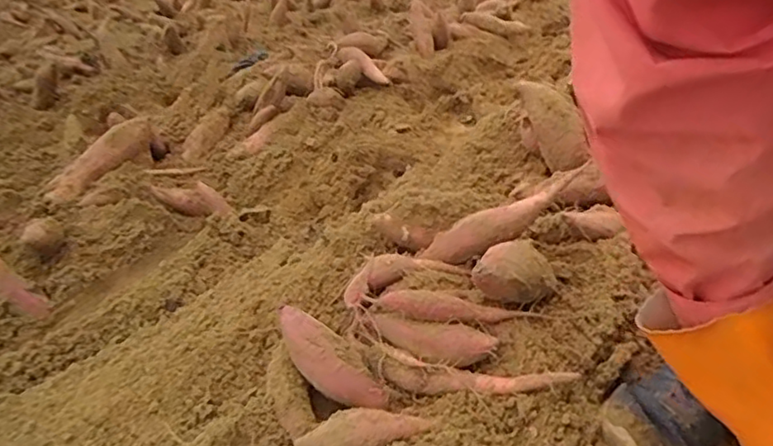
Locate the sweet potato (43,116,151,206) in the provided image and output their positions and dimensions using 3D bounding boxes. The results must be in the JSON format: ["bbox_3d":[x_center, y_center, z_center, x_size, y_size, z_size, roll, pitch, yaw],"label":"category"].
[{"bbox_3d":[-0.628,-0.141,1.319,0.055,0.079,0.291,-35,15,51],"label":"sweet potato"}]

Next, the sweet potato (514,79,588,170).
[{"bbox_3d":[0.289,-0.177,1.045,0.068,0.180,0.061,-19,-10,-20],"label":"sweet potato"}]

